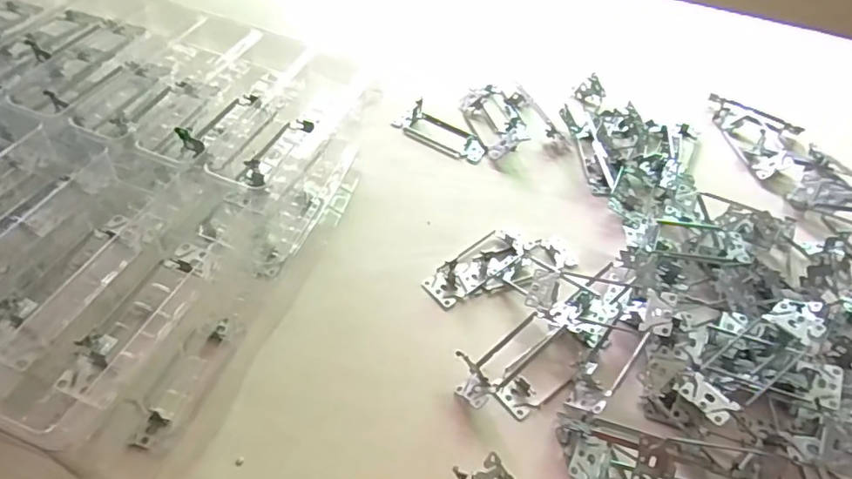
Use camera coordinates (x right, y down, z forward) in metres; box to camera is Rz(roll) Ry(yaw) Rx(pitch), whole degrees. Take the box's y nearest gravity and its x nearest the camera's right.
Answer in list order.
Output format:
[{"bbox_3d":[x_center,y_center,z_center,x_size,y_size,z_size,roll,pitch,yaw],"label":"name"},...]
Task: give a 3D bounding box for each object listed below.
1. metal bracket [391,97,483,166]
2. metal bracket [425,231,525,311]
[{"bbox_3d":[0.016,-0.116,0.575,0.100,0.022,0.040,26,52,16],"label":"metal bracket"},{"bbox_3d":[0.045,0.018,0.469,0.101,0.022,0.038,-30,59,-27],"label":"metal bracket"}]

